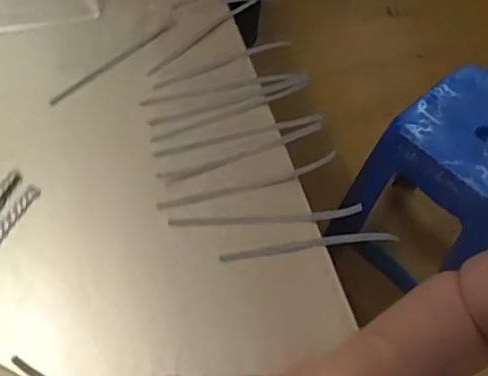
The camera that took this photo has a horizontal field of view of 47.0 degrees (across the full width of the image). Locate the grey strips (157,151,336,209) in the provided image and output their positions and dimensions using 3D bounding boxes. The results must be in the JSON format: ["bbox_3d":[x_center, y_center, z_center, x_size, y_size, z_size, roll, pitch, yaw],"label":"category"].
[{"bbox_3d":[0.004,-0.006,0.566,0.182,0.029,0.010,-12,58,-11],"label":"grey strips"}]

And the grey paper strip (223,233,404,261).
[{"bbox_3d":[0.065,0.052,0.540,0.177,0.009,0.012,-6,57,-8],"label":"grey paper strip"}]

